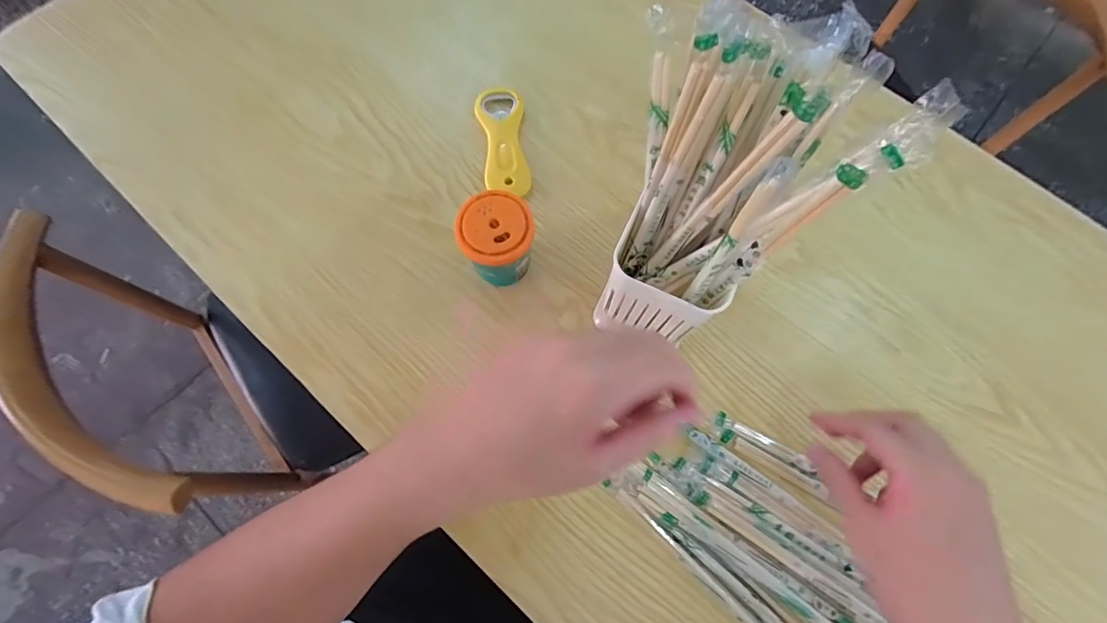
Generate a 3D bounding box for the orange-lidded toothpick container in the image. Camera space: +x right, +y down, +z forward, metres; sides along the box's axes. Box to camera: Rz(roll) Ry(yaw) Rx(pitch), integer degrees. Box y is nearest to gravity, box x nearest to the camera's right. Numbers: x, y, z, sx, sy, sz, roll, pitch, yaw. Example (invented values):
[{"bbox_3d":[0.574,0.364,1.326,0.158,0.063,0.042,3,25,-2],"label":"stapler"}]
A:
[{"bbox_3d":[-0.046,-0.055,0.389,0.059,0.071,0.060,2,71,-2],"label":"orange-lidded toothpick container"}]

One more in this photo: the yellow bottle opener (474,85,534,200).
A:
[{"bbox_3d":[-0.049,-0.164,0.458,0.045,0.017,0.116,-6,72,-4],"label":"yellow bottle opener"}]

